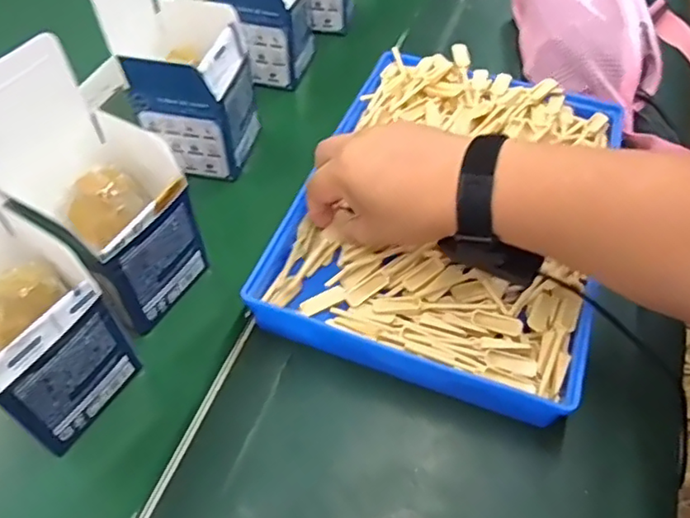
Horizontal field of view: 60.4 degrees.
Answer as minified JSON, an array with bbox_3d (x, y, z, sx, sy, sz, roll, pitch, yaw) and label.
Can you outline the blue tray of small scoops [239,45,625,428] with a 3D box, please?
[{"bbox_3d":[0.093,-0.052,0.486,0.226,0.042,0.322,17,53,15],"label":"blue tray of small scoops"}]

